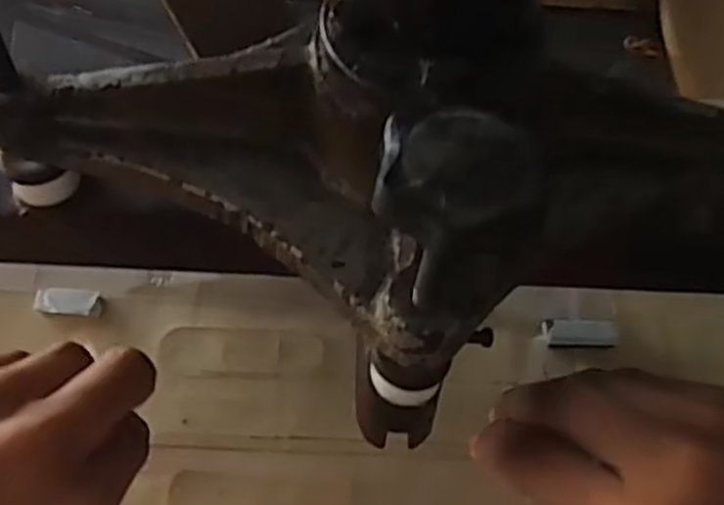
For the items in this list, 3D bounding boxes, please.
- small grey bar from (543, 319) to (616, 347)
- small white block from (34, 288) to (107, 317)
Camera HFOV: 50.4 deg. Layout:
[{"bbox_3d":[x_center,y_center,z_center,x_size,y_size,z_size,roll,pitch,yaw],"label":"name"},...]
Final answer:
[{"bbox_3d":[0.093,0.034,0.331,0.031,0.007,0.011,1,59,-3],"label":"small grey bar"},{"bbox_3d":[-0.123,0.021,0.325,0.027,0.006,0.012,6,58,0],"label":"small white block"}]

